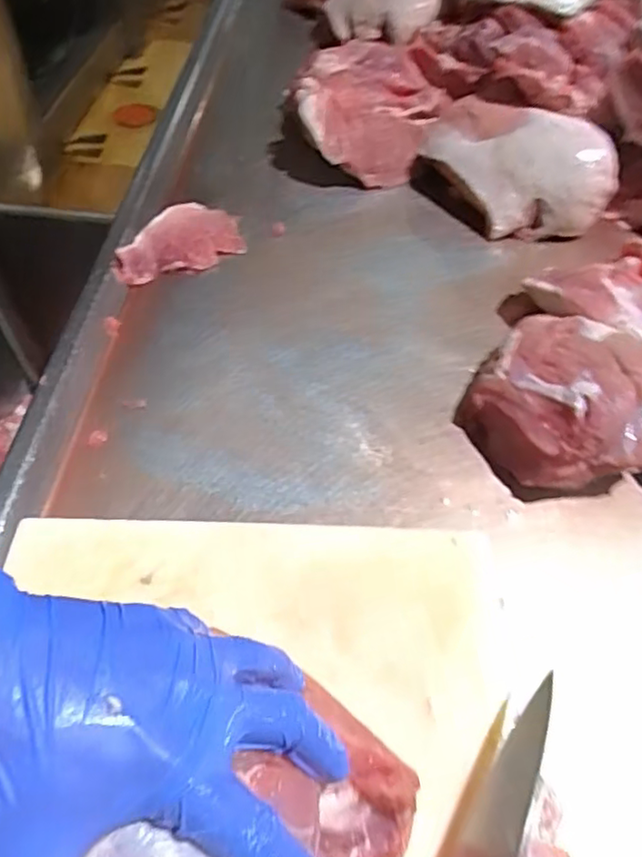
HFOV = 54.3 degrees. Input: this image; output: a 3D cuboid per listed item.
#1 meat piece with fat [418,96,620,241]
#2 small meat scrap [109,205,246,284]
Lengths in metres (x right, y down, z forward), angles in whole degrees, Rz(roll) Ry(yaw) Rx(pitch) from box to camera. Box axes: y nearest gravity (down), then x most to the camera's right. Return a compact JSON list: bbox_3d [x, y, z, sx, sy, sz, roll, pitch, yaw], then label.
[{"bbox_3d":[0.247,-0.343,0.825,0.145,0.103,0.247,-37,63,-25],"label":"meat piece with fat"},{"bbox_3d":[-0.164,-0.221,0.757,0.094,0.038,0.170,27,58,17],"label":"small meat scrap"}]

